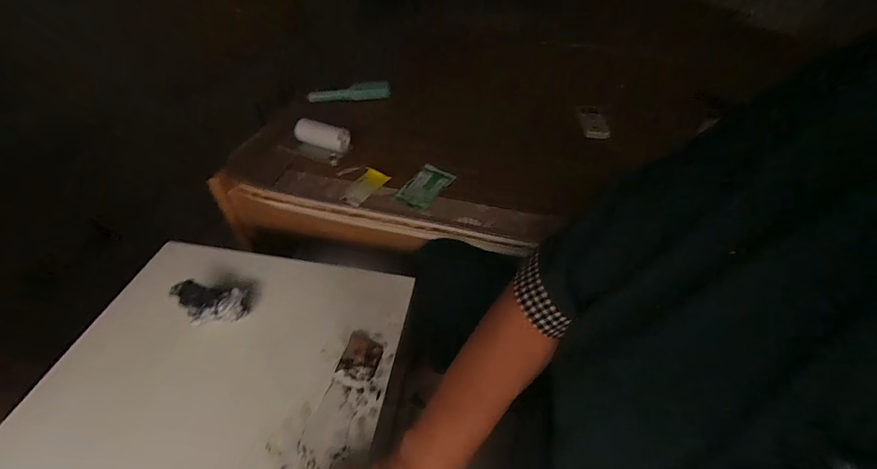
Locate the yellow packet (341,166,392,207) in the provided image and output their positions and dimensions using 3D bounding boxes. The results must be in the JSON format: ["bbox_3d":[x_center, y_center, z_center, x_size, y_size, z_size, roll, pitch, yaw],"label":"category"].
[{"bbox_3d":[-0.132,-0.083,0.659,0.046,0.015,0.084,25,51,22],"label":"yellow packet"}]

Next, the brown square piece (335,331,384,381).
[{"bbox_3d":[-0.093,0.146,0.460,0.047,0.007,0.055,11,47,10],"label":"brown square piece"}]

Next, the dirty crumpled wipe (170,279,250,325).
[{"bbox_3d":[-0.284,0.085,0.478,0.077,0.056,0.055,13,47,12],"label":"dirty crumpled wipe"}]

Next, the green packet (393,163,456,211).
[{"bbox_3d":[-0.022,-0.087,0.677,0.066,0.009,0.110,26,51,22],"label":"green packet"}]

